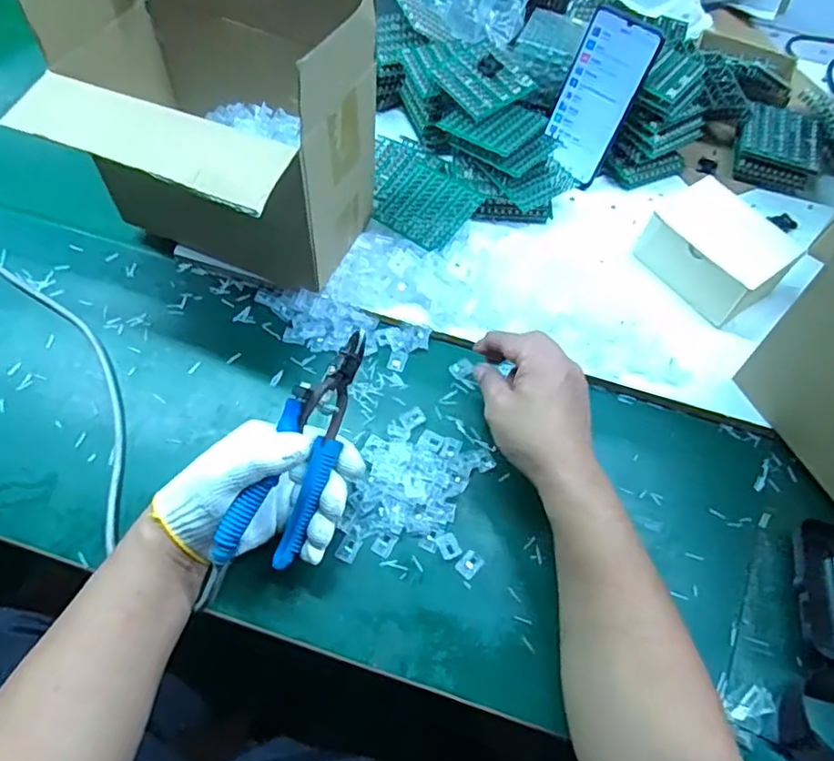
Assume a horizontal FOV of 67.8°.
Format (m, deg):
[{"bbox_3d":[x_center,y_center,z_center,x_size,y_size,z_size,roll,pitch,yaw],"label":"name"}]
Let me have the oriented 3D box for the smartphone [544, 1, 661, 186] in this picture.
[{"bbox_3d":[0.187,-0.294,0.654,0.077,0.160,0.014,39,46,20],"label":"smartphone"}]

